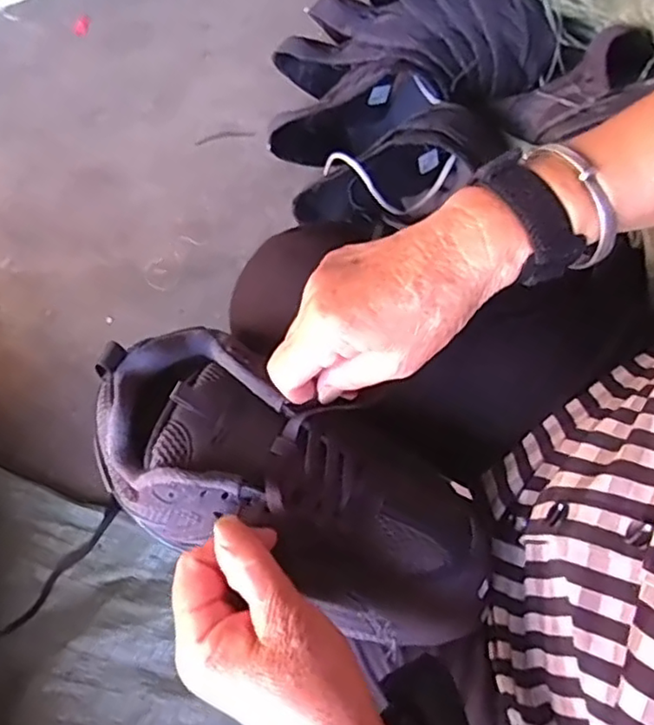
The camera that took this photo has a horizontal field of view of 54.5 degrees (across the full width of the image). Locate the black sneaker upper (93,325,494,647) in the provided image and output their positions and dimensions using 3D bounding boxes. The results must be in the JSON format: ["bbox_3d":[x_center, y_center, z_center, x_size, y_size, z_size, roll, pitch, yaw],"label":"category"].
[{"bbox_3d":[-0.017,0.070,0.356,0.240,0.073,0.110,31,79,-3],"label":"black sneaker upper"}]

